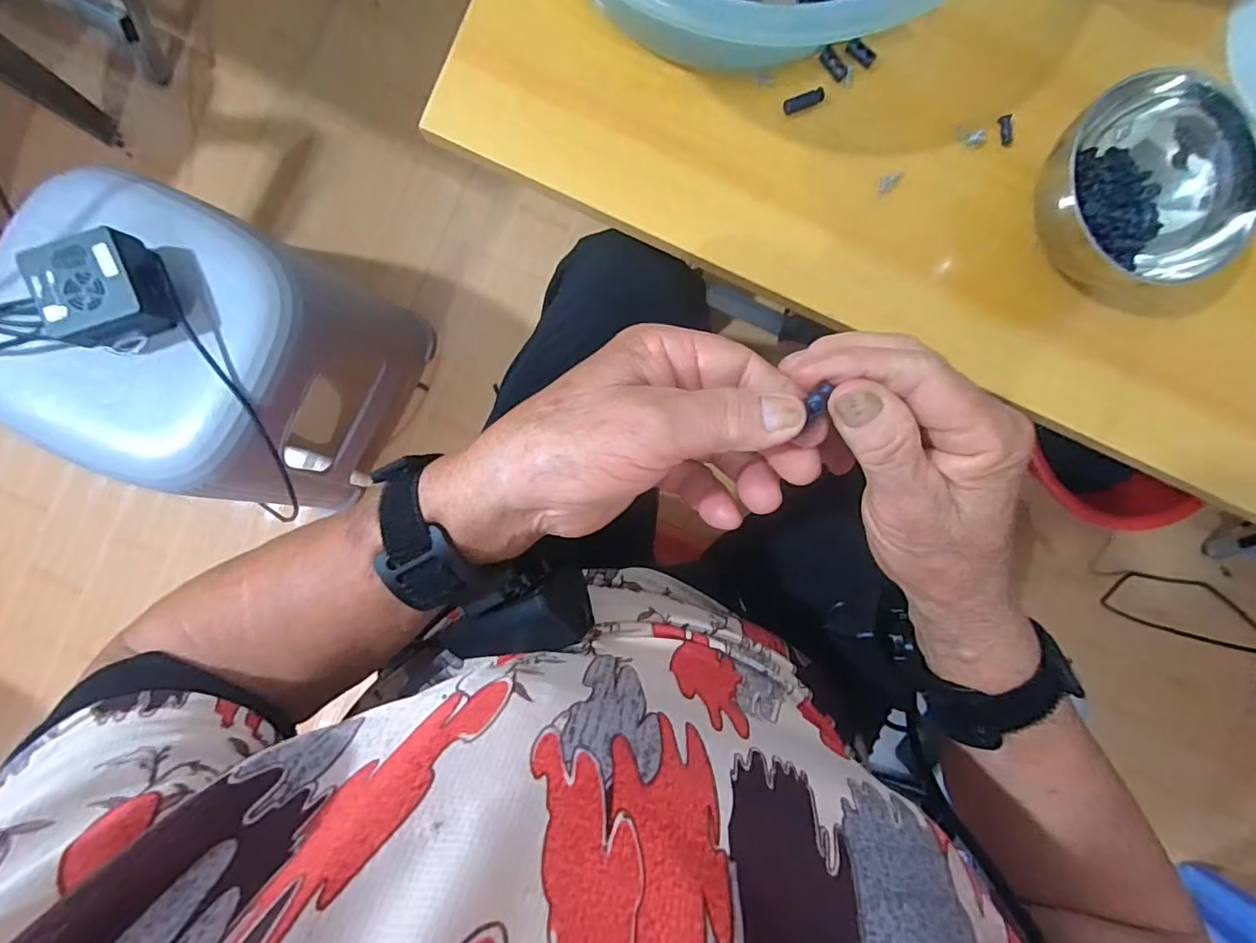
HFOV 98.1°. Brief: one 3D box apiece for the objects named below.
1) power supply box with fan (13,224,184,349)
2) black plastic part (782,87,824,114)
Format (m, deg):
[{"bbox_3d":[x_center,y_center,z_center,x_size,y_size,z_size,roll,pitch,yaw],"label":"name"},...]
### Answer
[{"bbox_3d":[-0.437,-0.149,0.453,0.089,0.042,0.079,-16,93,-5],"label":"power supply box with fan"},{"bbox_3d":[0.101,-0.213,0.313,0.024,0.006,0.008,-20,93,-4],"label":"black plastic part"}]

